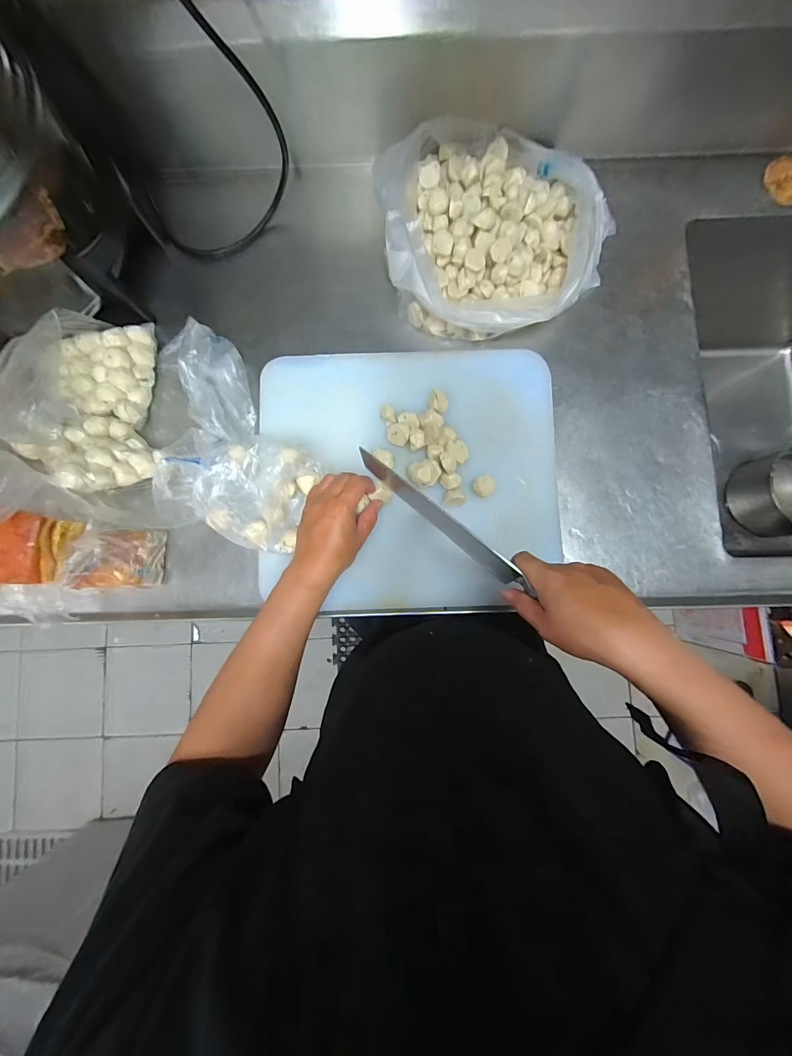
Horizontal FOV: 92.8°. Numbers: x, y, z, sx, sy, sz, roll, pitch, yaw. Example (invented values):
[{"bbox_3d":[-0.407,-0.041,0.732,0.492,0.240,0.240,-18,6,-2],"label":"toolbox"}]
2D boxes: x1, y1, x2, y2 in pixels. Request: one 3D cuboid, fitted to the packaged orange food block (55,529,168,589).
[{"bbox_3d":[-0.349,0.039,0.472,0.079,0.080,0.070,-2,85,1],"label":"packaged orange food block"}]

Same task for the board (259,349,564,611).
[{"bbox_3d":[0.021,-0.067,0.497,0.379,0.035,0.335,-4,84,0],"label":"board"}]

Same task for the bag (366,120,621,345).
[{"bbox_3d":[0.125,-0.409,0.514,0.281,0.095,0.281,-9,84,0],"label":"bag"}]

